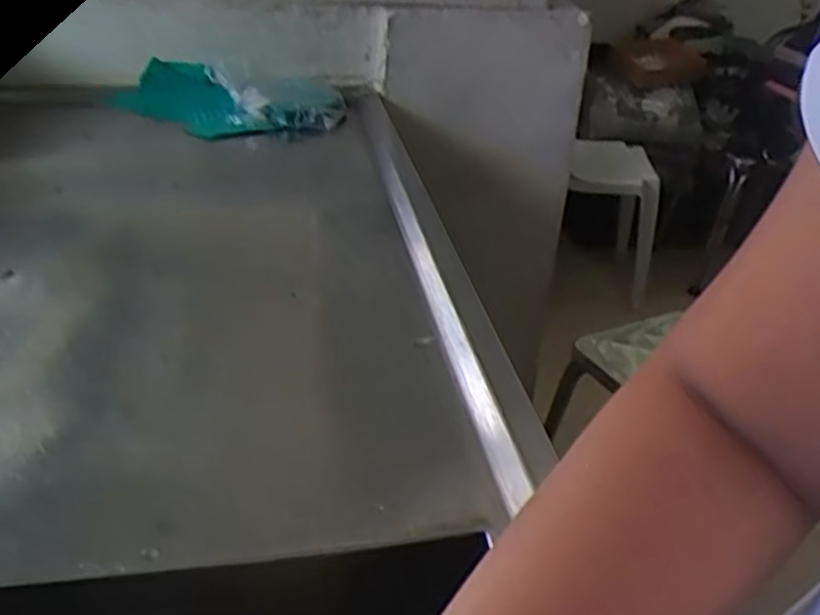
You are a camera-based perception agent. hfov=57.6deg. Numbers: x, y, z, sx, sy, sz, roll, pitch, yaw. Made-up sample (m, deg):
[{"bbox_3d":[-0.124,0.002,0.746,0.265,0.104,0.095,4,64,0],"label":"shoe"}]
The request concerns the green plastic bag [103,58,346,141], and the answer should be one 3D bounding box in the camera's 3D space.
[{"bbox_3d":[-0.226,-0.258,0.937,0.288,0.058,0.121,7,32,5],"label":"green plastic bag"}]

